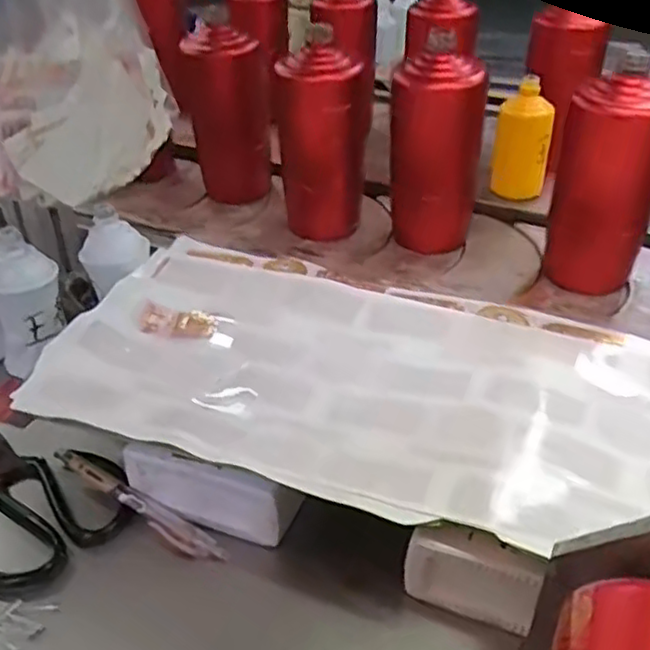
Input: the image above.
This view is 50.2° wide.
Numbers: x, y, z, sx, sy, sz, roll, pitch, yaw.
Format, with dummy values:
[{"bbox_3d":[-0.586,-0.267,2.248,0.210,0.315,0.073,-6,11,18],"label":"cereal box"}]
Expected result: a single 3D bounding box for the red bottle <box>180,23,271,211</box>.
[{"bbox_3d":[-0.102,-0.222,0.750,0.080,0.176,0.067,-8,37,-5],"label":"red bottle"}]

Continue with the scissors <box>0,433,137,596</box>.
[{"bbox_3d":[-0.209,0.101,0.471,0.099,0.020,0.180,-27,43,-28],"label":"scissors"}]

